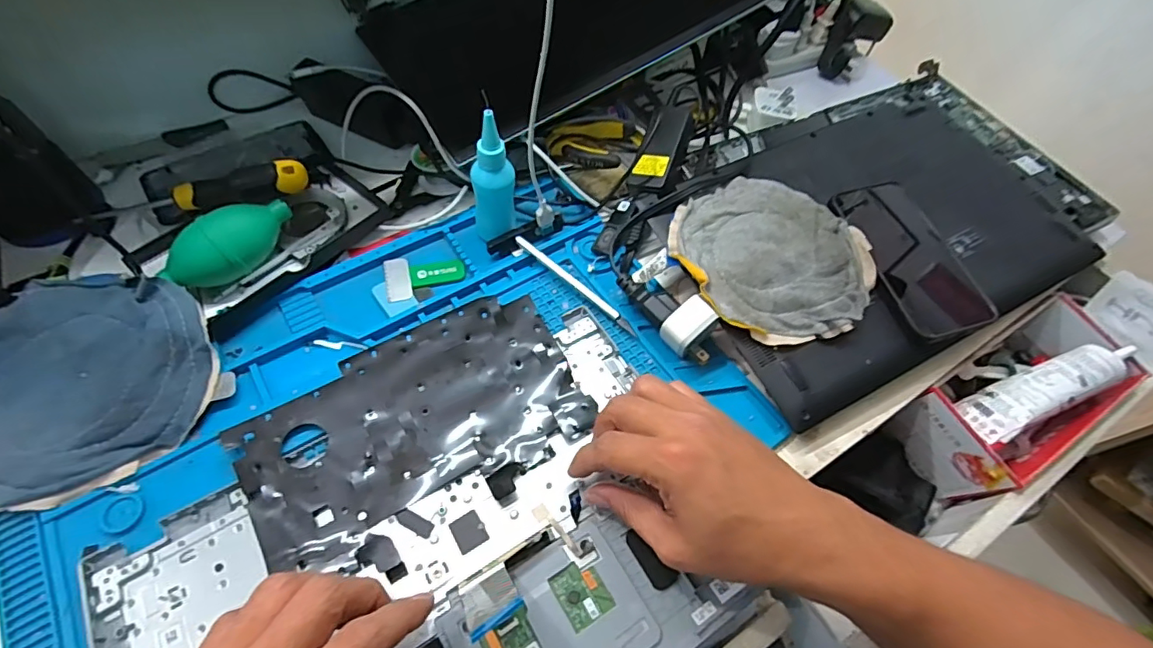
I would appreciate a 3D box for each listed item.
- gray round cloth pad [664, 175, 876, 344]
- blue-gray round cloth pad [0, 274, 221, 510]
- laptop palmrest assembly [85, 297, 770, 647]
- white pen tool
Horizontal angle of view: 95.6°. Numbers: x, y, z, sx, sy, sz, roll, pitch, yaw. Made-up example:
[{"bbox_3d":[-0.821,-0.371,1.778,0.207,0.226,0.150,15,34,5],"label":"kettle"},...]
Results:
[{"bbox_3d":[0.161,-0.058,0.431,0.150,0.017,0.157,1,59,-3],"label":"gray round cloth pad"},{"bbox_3d":[-0.340,0.035,0.361,0.156,0.037,0.144,1,60,-2],"label":"blue-gray round cloth pad"},{"bbox_3d":[-0.094,0.138,0.330,0.348,0.021,0.276,-27,65,-17],"label":"laptop palmrest assembly"},{"bbox_3d":[-0.001,-0.034,0.442,0.131,0.014,0.007,37,65,18],"label":"white pen tool"}]

